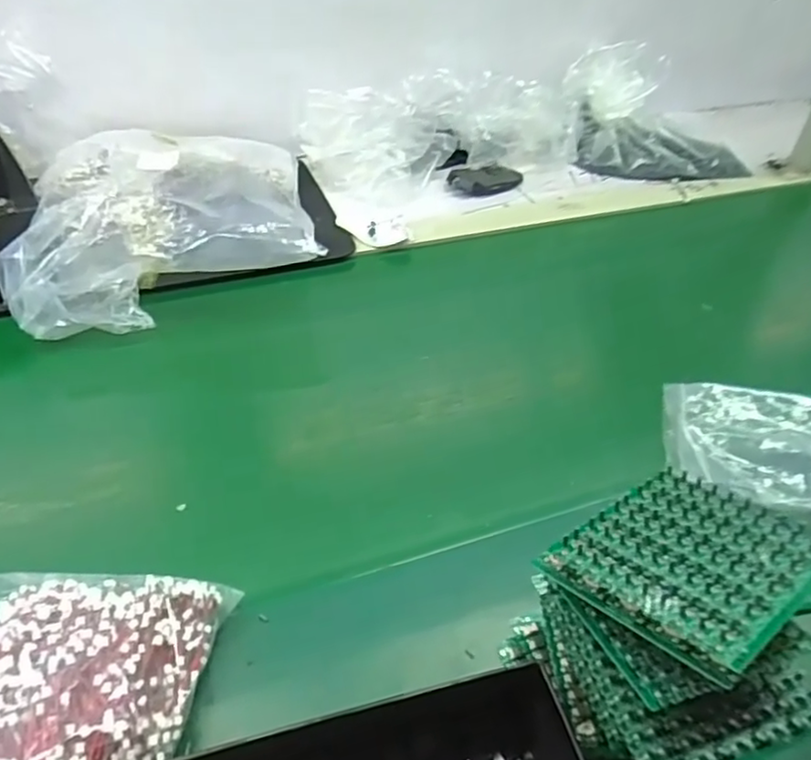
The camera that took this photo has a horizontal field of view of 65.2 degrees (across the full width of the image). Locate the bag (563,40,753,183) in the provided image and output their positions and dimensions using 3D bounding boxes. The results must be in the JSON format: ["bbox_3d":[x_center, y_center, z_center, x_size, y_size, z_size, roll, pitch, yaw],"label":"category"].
[{"bbox_3d":[0.368,-0.393,0.934,0.257,0.130,0.189,0,43,-3],"label":"bag"}]

